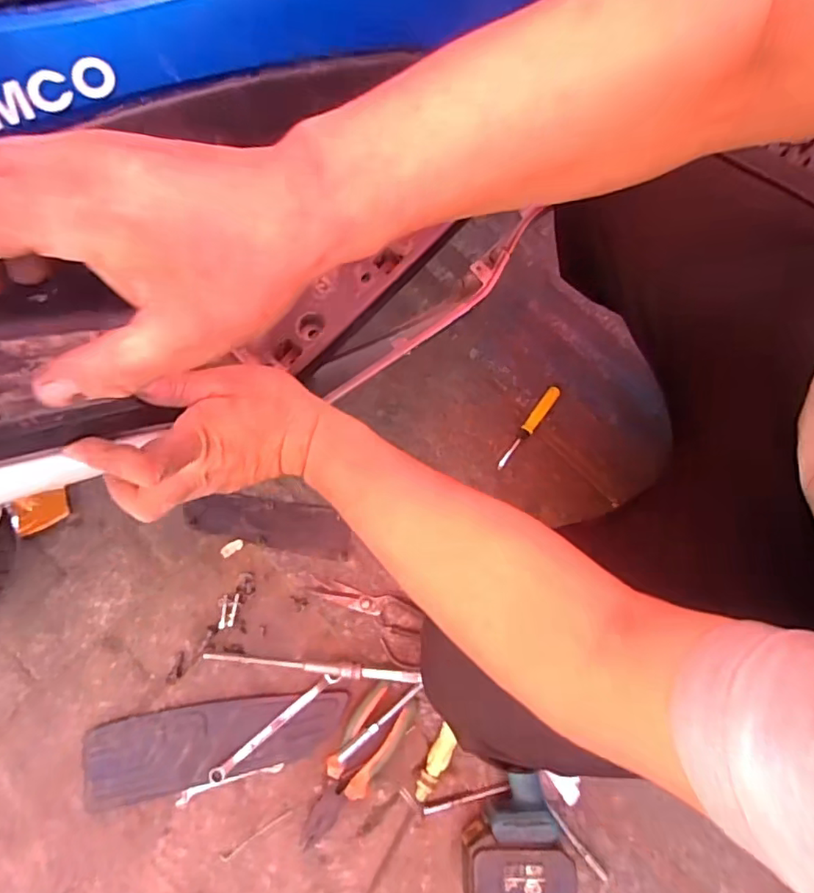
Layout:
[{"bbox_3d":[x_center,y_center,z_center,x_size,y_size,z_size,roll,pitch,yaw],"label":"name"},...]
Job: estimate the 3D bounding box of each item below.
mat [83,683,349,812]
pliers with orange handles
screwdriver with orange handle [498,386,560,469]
[{"bbox_3d":[-0.237,0.366,0.697,0.317,0.021,0.094,-11,75,-5],"label":"mat"},{"bbox_3d":[-0.064,0.393,0.684,0.072,0.029,0.196,35,76,8],"label":"pliers with orange handles"},{"bbox_3d":[0.180,-0.028,0.813,0.020,0.019,0.143,35,76,8],"label":"screwdriver with orange handle"}]

